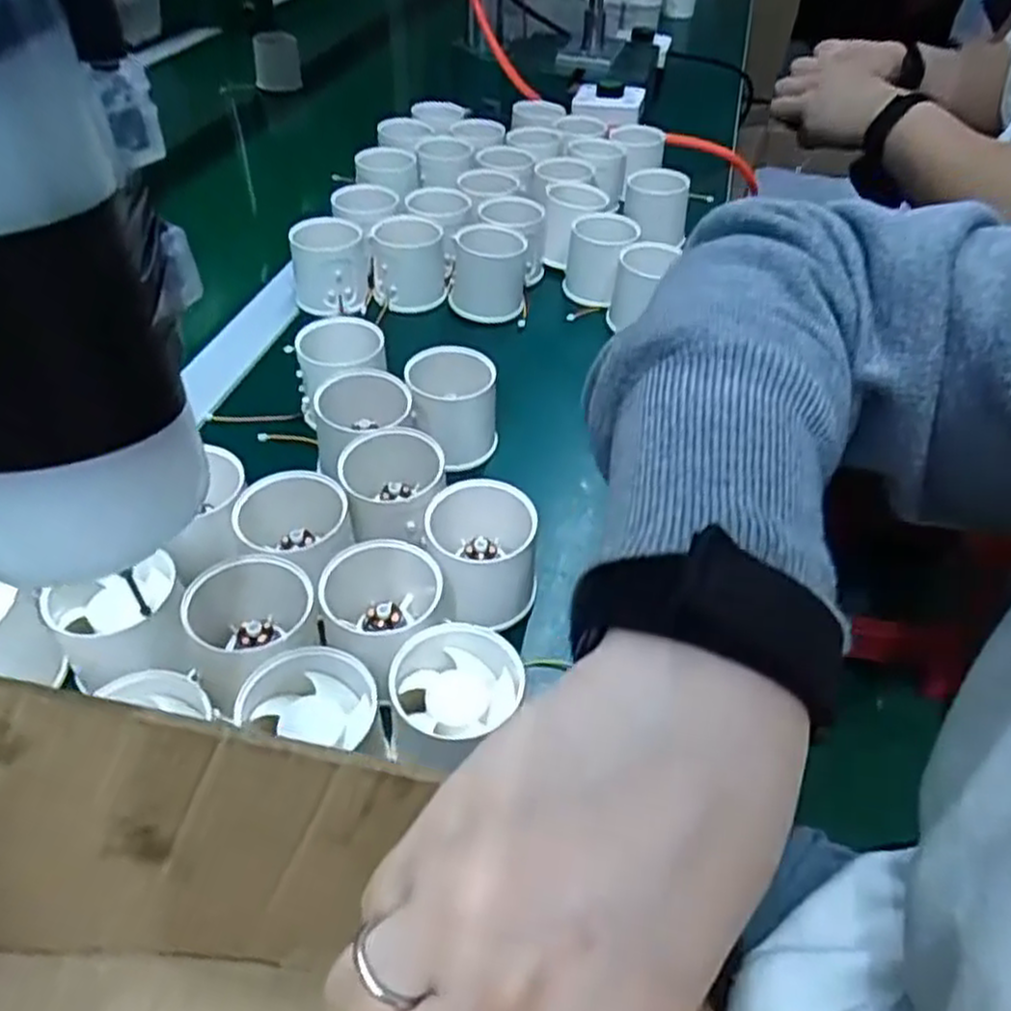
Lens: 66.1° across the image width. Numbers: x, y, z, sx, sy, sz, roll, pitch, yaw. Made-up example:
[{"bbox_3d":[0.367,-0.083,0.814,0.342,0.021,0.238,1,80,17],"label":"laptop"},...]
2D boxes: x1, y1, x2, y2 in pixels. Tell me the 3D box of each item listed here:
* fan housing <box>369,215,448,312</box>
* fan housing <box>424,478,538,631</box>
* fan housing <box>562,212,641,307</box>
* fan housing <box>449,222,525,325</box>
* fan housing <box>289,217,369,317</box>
[{"bbox_3d":[-0.073,-0.184,0.590,0.053,0.049,0.052,-5,44,-5],"label":"fan housing"},{"bbox_3d":[-0.011,0.022,0.368,0.049,0.046,0.049,0,44,1],"label":"fan housing"},{"bbox_3d":[0.074,-0.191,0.608,0.051,0.056,0.056,9,44,10],"label":"fan housing"},{"bbox_3d":[-0.014,-0.176,0.585,0.055,0.059,0.051,-1,44,-1],"label":"fan housing"},{"bbox_3d":[-0.130,-0.176,0.576,0.055,0.053,0.047,-8,44,-8],"label":"fan housing"}]

